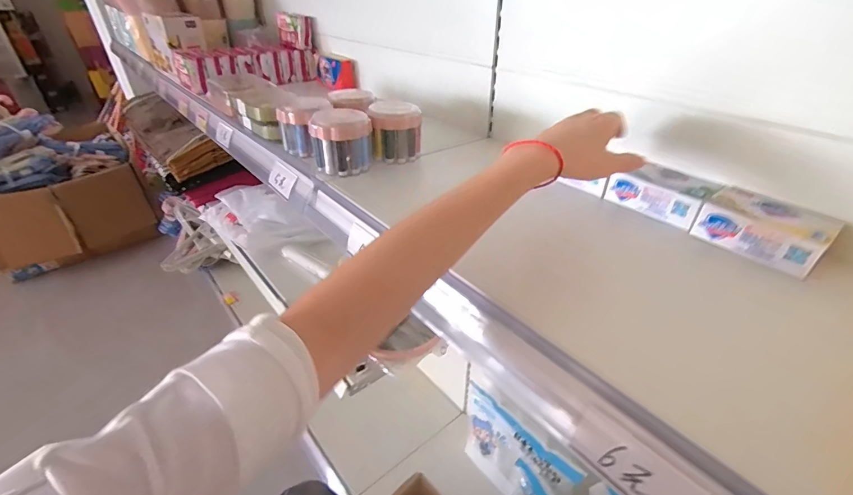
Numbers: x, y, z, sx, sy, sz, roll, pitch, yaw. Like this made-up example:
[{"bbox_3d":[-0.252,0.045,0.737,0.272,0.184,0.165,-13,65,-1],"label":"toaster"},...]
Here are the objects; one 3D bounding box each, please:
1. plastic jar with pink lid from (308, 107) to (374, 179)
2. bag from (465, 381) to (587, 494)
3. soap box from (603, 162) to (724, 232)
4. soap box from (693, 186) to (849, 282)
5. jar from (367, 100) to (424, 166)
[{"bbox_3d":[-0.108,-0.142,0.518,0.072,0.074,0.067,-1,34,0],"label":"plastic jar with pink lid"},{"bbox_3d":[0.188,0.458,0.869,0.055,0.232,0.264,-29,43,-35],"label":"bag"},{"bbox_3d":[0.263,-0.062,0.449,0.064,0.035,0.096,-25,41,-31],"label":"soap box"},{"bbox_3d":[0.323,-0.019,0.385,0.065,0.037,0.096,-25,41,-31],"label":"soap box"},{"bbox_3d":[-0.041,-0.164,0.562,0.067,0.070,0.065,-3,35,-3],"label":"jar"}]

